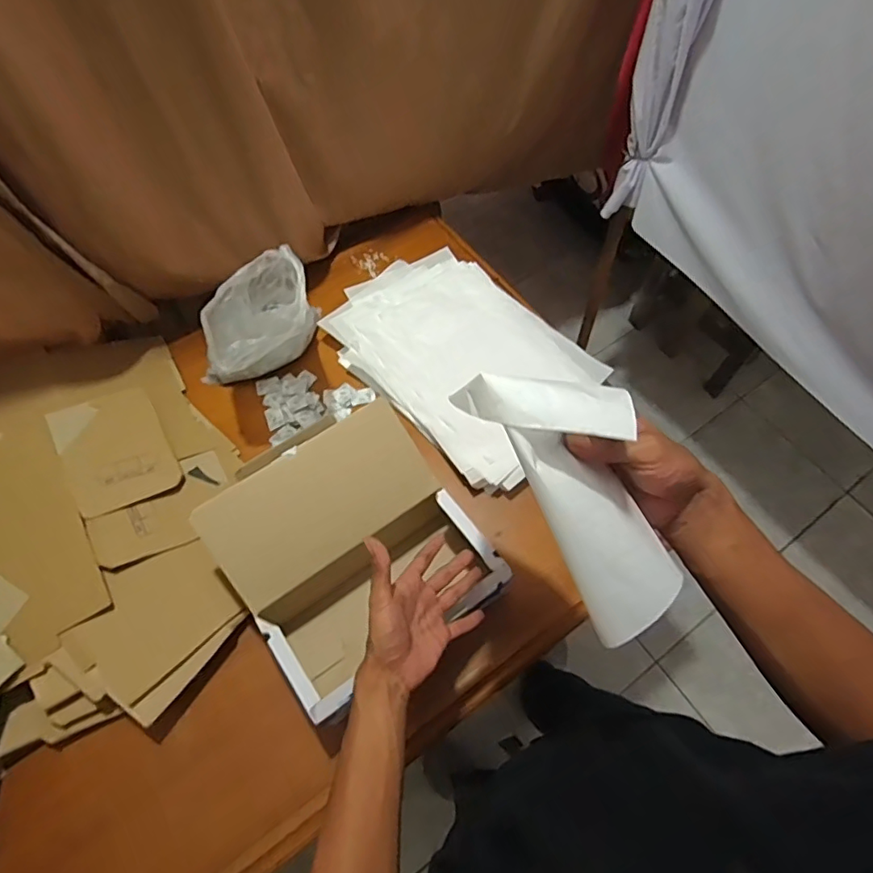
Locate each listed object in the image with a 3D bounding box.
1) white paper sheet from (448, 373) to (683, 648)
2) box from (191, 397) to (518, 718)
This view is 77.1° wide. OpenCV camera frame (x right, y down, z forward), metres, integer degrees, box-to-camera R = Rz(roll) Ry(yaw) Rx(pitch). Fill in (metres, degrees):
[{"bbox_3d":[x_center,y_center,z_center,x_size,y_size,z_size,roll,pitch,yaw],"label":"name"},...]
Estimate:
[{"bbox_3d":[0.093,0.029,0.343,0.082,0.057,0.180,-32,95,-15],"label":"white paper sheet"},{"bbox_3d":[-0.107,0.150,0.711,0.276,0.186,0.294,-35,68,-16],"label":"box"}]

